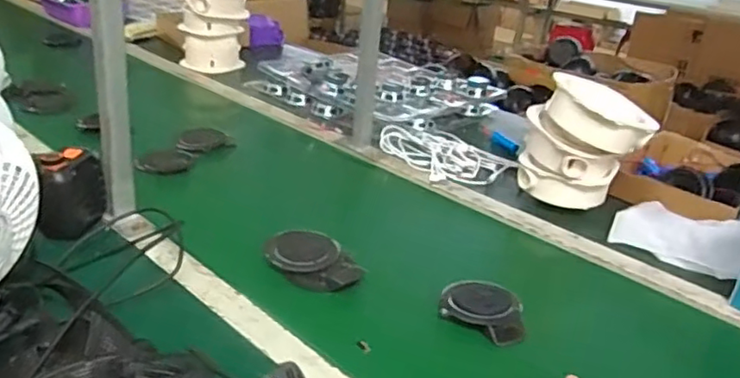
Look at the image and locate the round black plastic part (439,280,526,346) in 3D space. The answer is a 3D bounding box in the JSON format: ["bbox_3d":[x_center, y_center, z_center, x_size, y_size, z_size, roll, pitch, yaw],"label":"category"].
[{"bbox_3d":[0.130,0.134,0.677,0.097,0.022,0.080,23,32,31],"label":"round black plastic part"}]

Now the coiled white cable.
[{"bbox_3d":[0.128,-0.060,1.049,0.146,0.032,0.211,-16,33,-36],"label":"coiled white cable"}]

